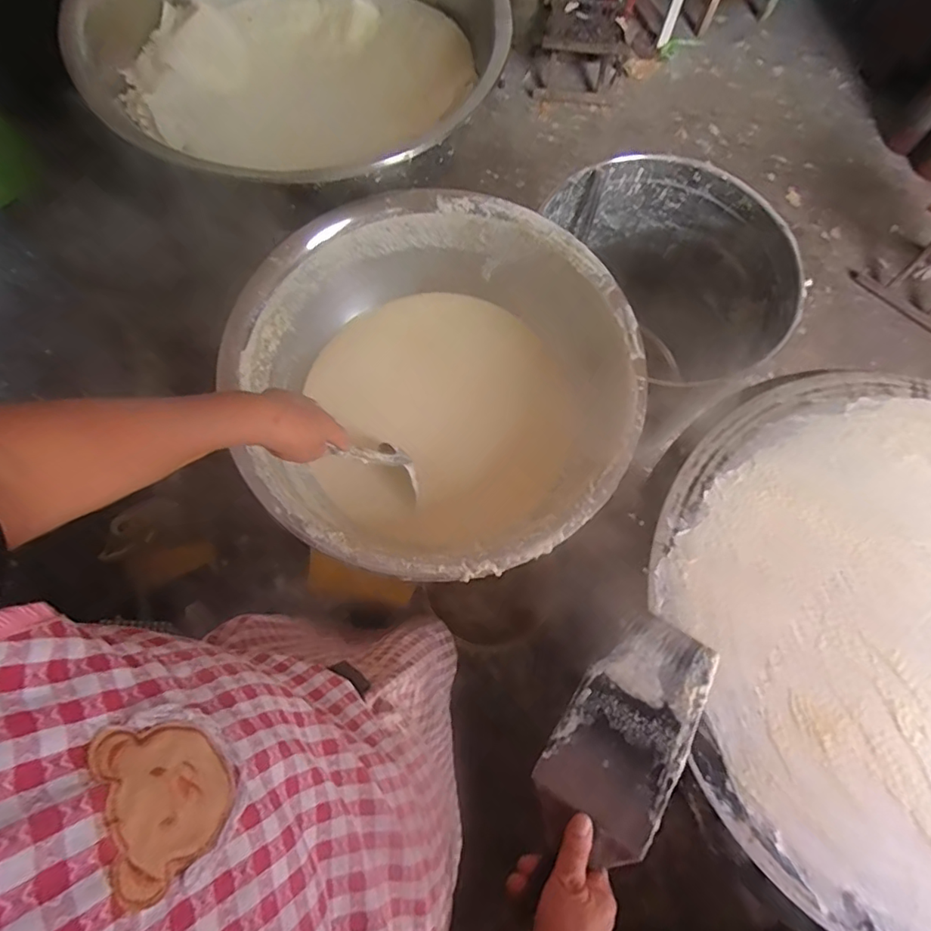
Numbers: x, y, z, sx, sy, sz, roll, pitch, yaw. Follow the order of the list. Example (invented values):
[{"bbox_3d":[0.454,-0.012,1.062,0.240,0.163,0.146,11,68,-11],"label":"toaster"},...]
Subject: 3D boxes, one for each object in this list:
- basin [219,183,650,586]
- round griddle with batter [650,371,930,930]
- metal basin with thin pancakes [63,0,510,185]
[{"bbox_3d":[-0.042,-0.100,0.786,0.533,0.235,0.531,0,72,-1],"label":"basin"},{"bbox_3d":[0.522,0.182,0.568,0.583,0.022,0.604,0,72,-1],"label":"round griddle with batter"},{"bbox_3d":[-0.235,-0.727,0.863,0.595,0.181,0.546,0,72,-1],"label":"metal basin with thin pancakes"}]

